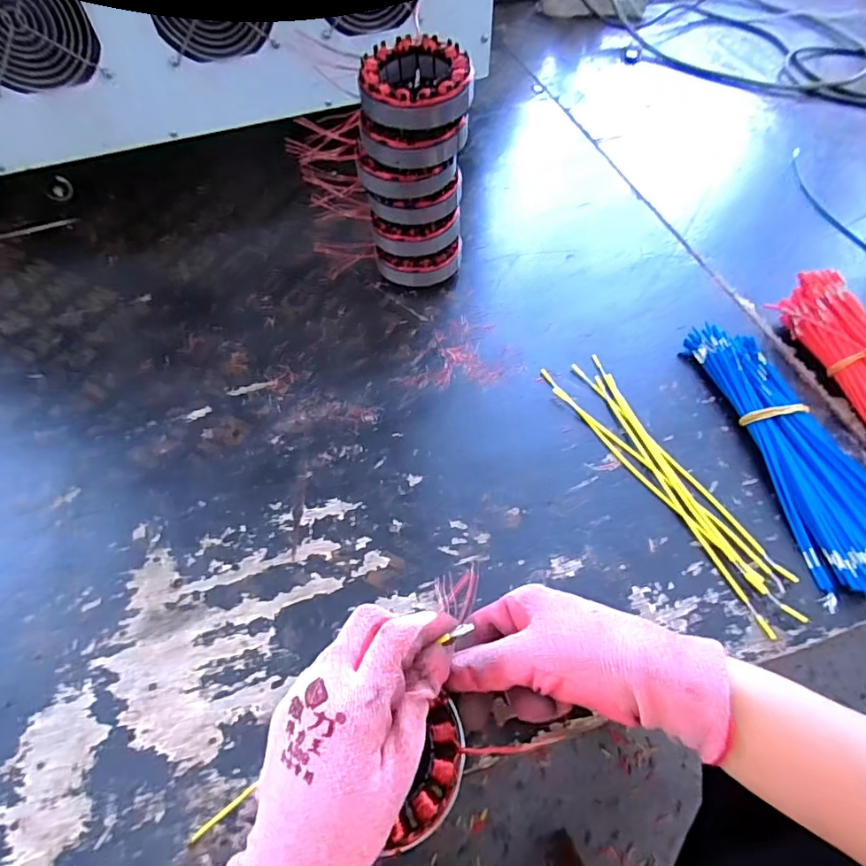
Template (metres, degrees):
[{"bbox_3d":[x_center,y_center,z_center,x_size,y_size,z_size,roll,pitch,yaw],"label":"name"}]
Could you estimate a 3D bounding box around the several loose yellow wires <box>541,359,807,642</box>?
[{"bbox_3d":[0.180,0.031,0.403,0.049,0.011,0.243,-24,61,-14],"label":"several loose yellow wires"}]

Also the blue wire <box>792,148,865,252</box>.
[{"bbox_3d":[0.450,-0.269,0.597,0.028,0.004,0.196,-4,58,-2],"label":"blue wire"}]

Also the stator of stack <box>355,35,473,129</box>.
[{"bbox_3d":[-0.014,-0.272,0.404,0.083,0.033,0.078,-10,58,-6],"label":"stator of stack"}]

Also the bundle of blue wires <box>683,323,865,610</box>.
[{"bbox_3d":[0.287,0.023,0.396,0.106,0.024,0.277,-18,59,-10],"label":"bundle of blue wires"}]

